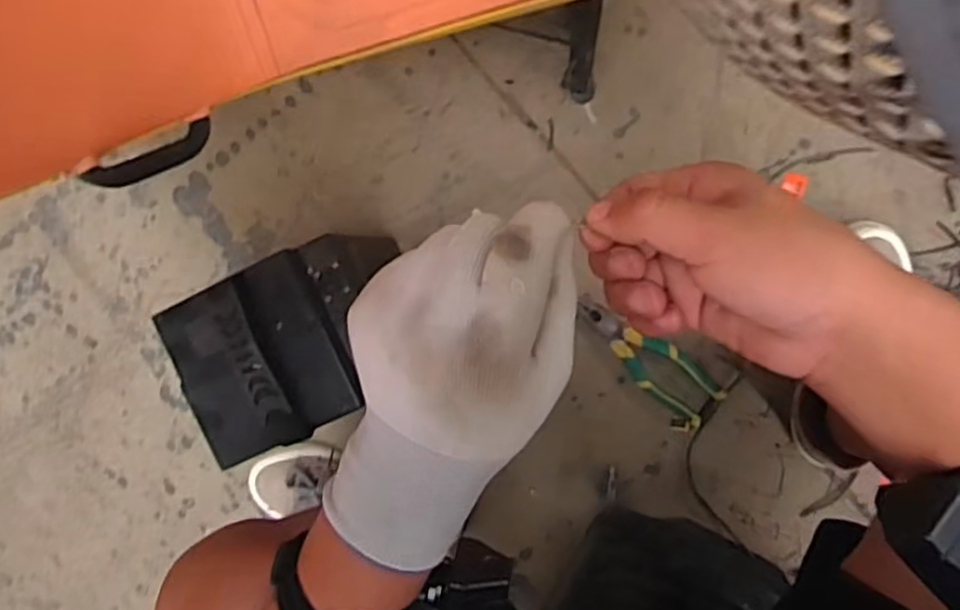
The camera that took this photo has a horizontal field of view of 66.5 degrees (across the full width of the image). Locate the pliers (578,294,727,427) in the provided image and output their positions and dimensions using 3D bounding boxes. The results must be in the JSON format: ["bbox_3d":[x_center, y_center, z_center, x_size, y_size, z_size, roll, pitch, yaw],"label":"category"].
[{"bbox_3d":[0.192,0.061,0.845,0.190,0.025,0.057,42,99,5],"label":"pliers"}]

